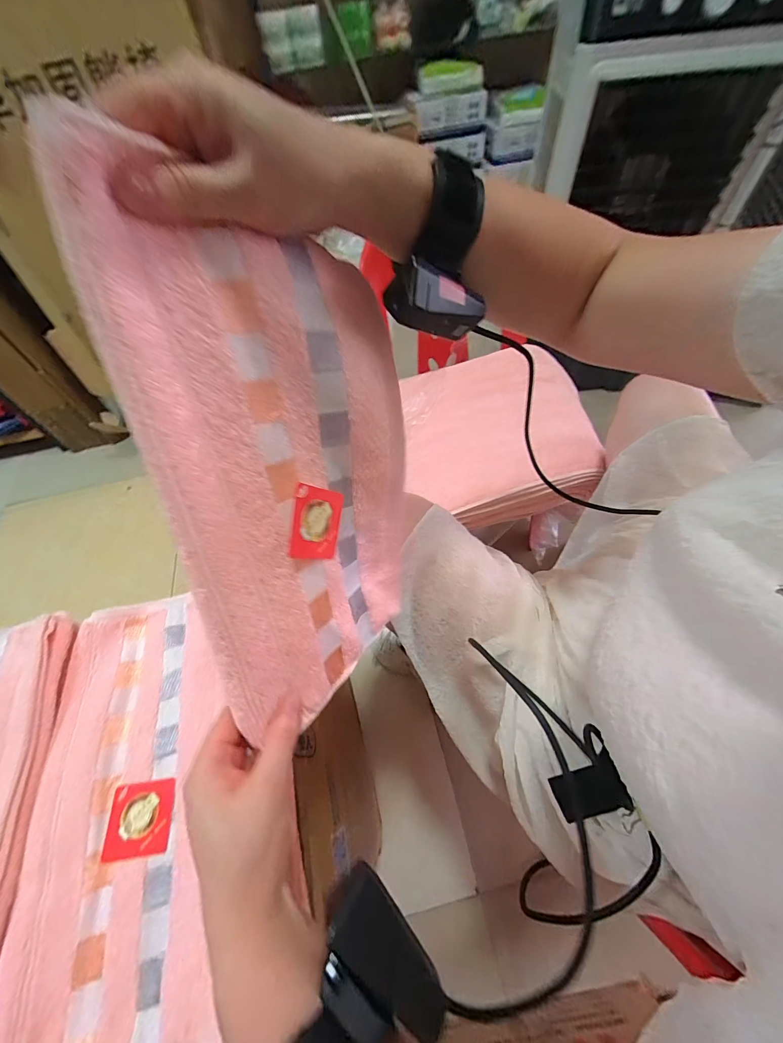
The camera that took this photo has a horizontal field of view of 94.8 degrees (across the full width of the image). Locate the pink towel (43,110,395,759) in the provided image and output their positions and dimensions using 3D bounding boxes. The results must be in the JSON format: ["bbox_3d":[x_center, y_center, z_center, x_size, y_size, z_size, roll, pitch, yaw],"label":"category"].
[{"bbox_3d":[-0.060,-0.030,0.243,0.172,0.308,0.027,-25,27,-38],"label":"pink towel"}]

